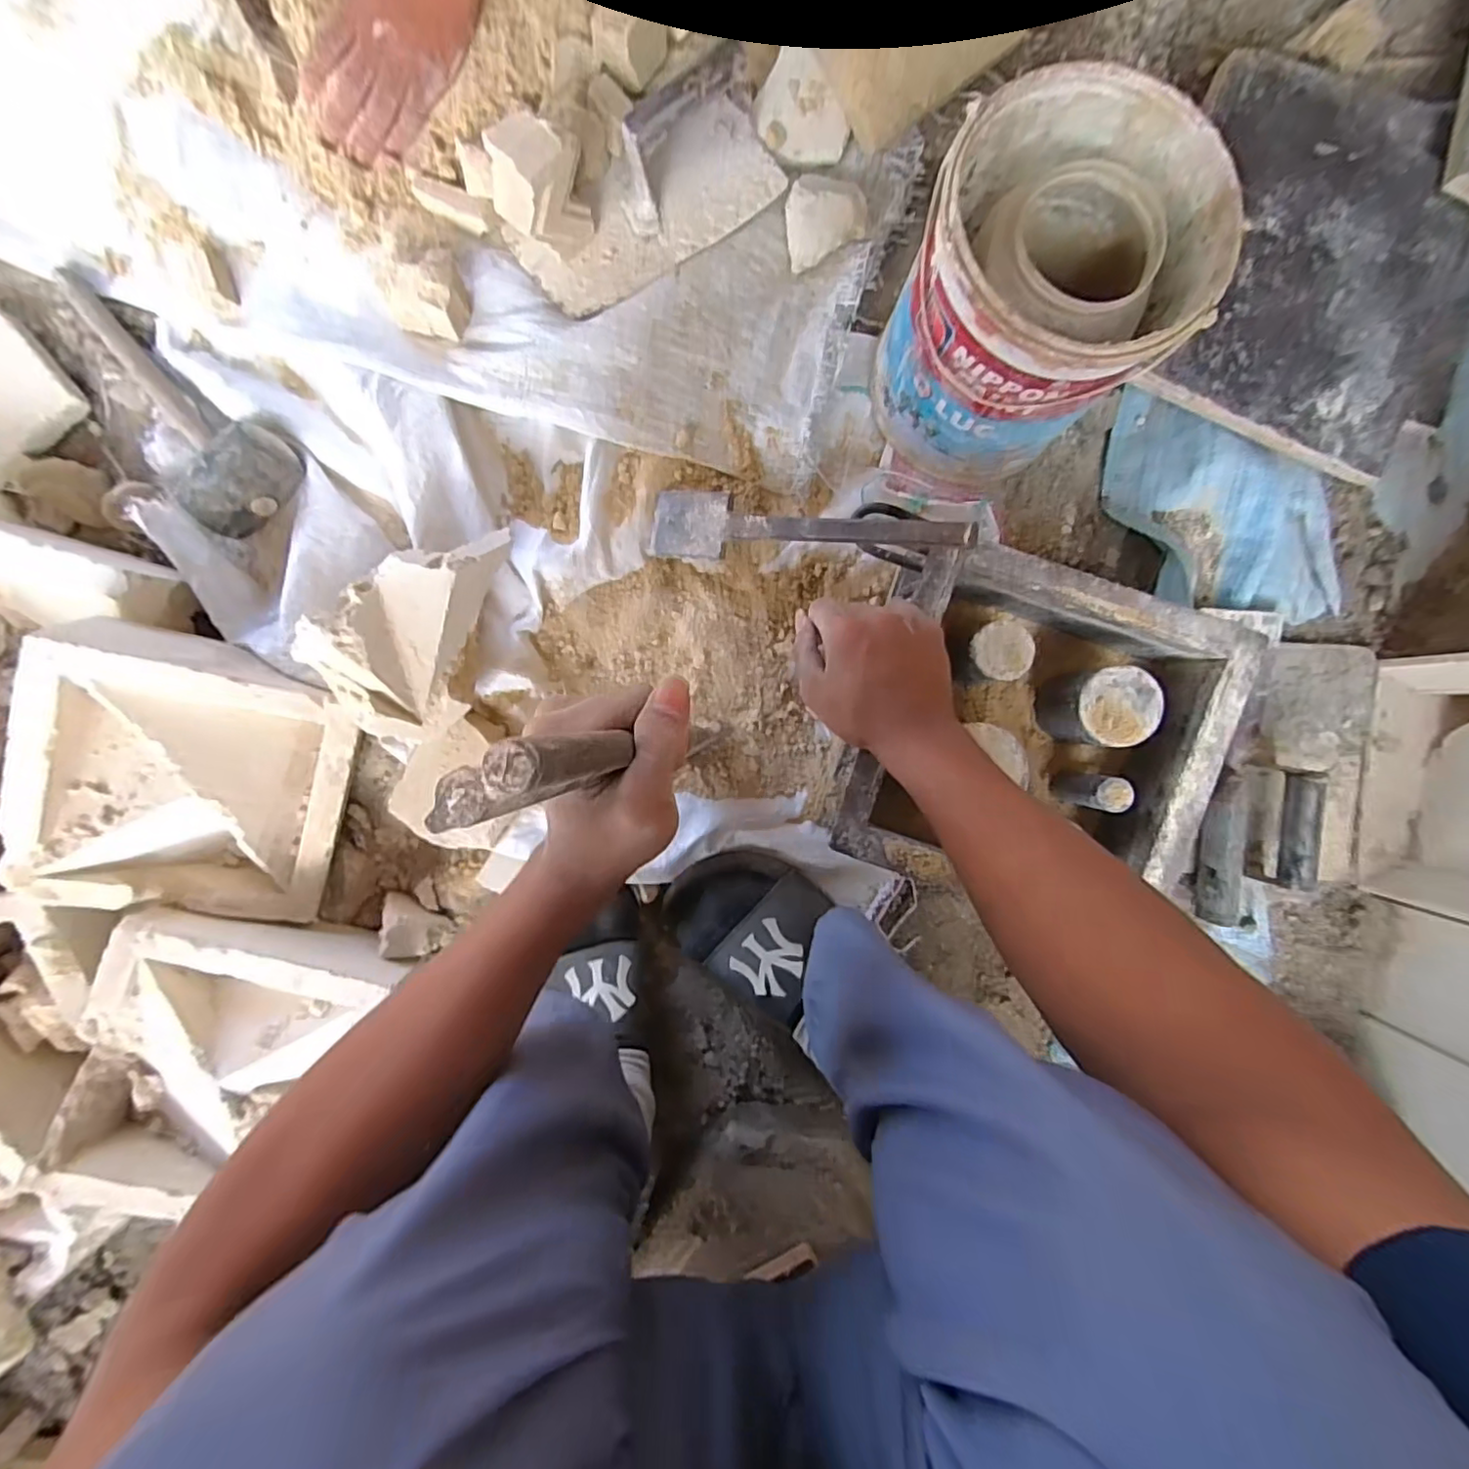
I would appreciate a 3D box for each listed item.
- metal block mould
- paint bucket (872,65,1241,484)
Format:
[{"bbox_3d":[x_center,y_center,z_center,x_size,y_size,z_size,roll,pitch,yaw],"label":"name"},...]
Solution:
[{"bbox_3d":[0.225,0.003,0.493,0.239,0.109,0.237,18,90,-1],"label":"metal block mould"},{"bbox_3d":[0.215,-0.312,0.460,0.177,0.182,0.182,0,91,-1],"label":"paint bucket"}]

